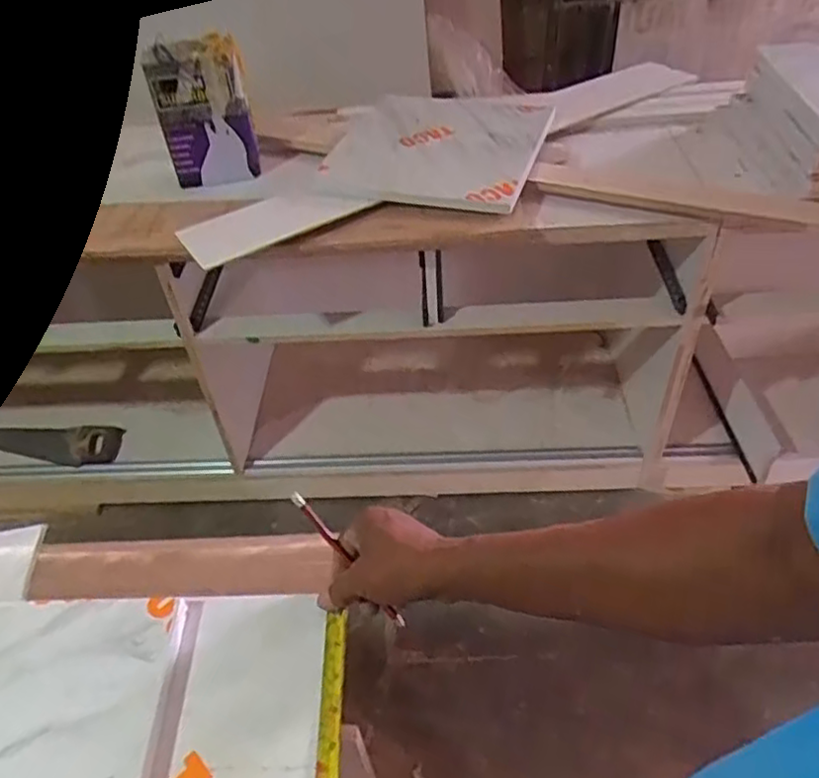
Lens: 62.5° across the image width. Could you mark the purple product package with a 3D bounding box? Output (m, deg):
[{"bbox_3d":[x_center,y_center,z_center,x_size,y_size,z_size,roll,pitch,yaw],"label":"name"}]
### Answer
[{"bbox_3d":[-0.389,-0.531,1.304,0.188,0.262,0.037,-18,46,-10],"label":"purple product package"}]

